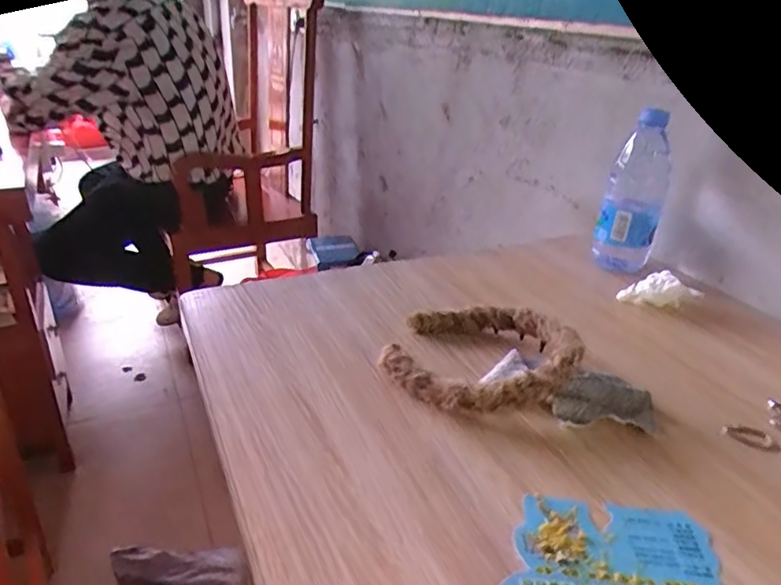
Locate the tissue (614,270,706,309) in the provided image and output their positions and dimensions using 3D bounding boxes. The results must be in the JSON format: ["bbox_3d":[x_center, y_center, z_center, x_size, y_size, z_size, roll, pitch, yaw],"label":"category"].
[{"bbox_3d":[0.291,-0.001,0.601,0.079,0.041,0.027,4,27,-1],"label":"tissue"}]

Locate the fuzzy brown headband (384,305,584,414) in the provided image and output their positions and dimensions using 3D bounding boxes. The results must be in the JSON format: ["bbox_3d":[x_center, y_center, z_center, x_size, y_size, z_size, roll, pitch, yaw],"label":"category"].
[{"bbox_3d":[0.078,0.050,0.469,0.149,0.050,0.139,4,27,-2],"label":"fuzzy brown headband"}]

